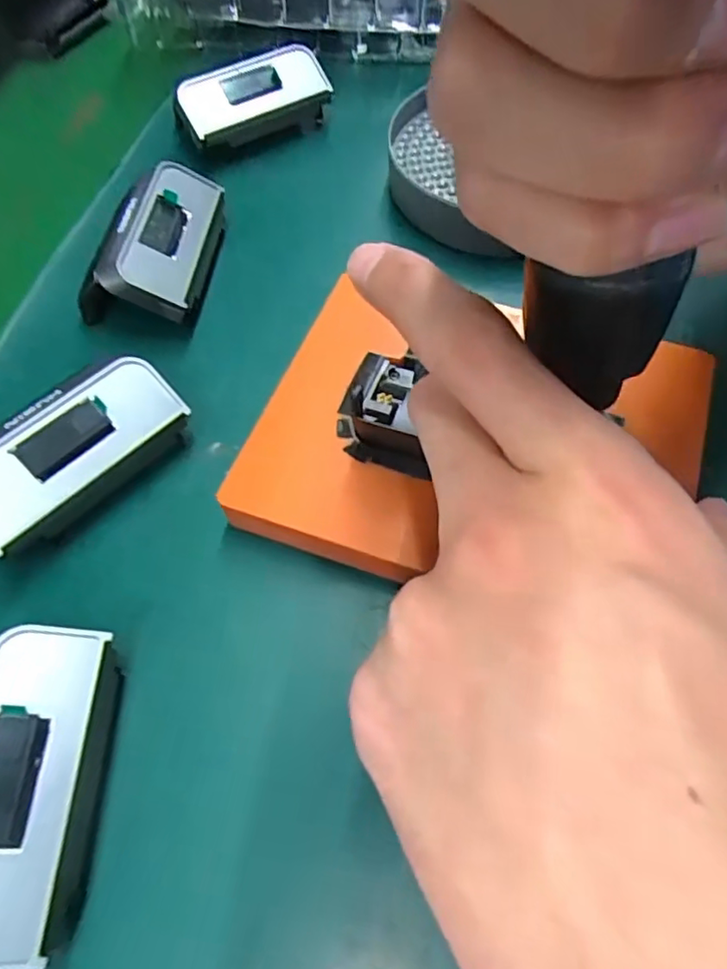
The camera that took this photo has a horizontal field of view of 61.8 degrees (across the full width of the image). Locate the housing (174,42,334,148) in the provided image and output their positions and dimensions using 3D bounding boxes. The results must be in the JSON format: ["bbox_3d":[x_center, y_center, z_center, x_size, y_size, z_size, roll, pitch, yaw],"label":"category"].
[{"bbox_3d":[-0.056,-0.194,0.310,0.078,0.022,0.037,-28,89,-13],"label":"housing"}]

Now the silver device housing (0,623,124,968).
[{"bbox_3d":[-0.087,0.074,0.153,0.037,0.027,0.073,-3,60,3],"label":"silver device housing"}]

